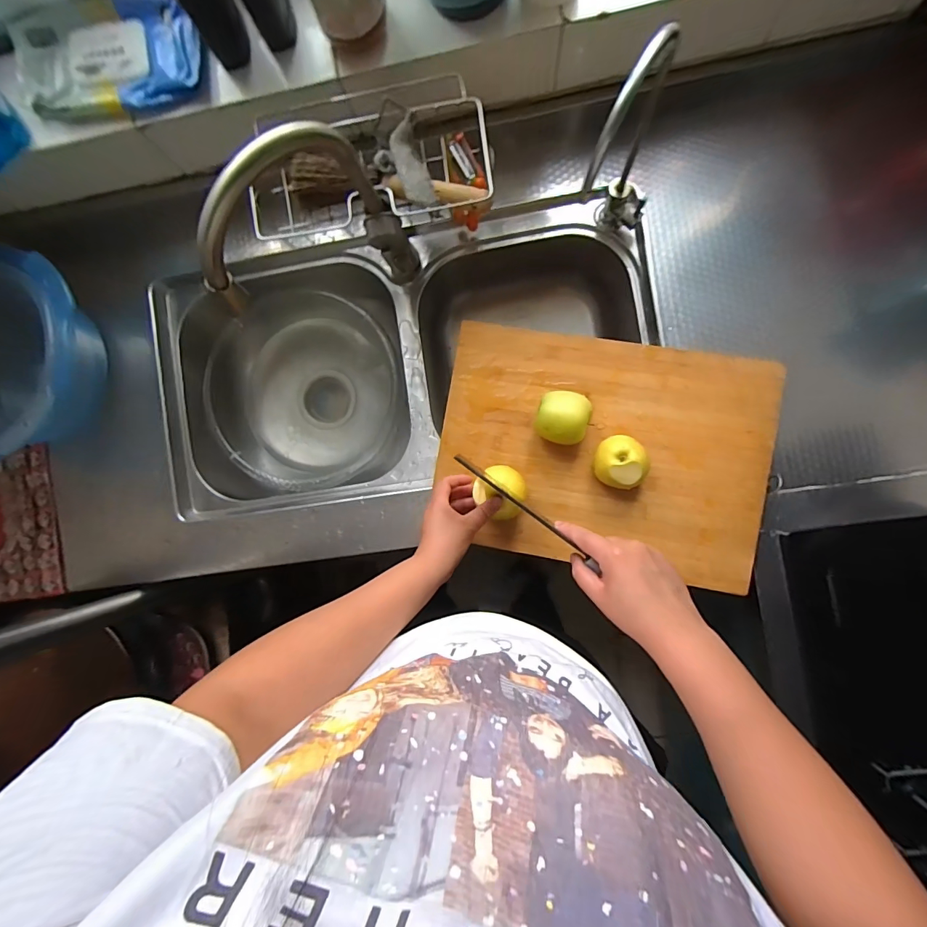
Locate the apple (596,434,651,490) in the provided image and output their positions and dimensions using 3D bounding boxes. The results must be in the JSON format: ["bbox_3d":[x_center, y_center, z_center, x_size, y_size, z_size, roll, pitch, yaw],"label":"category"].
[{"bbox_3d":[0.194,-0.002,0.535,0.058,0.061,0.062,2,89,5],"label":"apple"}]

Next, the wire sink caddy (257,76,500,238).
[{"bbox_3d":[-0.109,-0.333,0.500,0.276,0.066,0.136,-9,88,5],"label":"wire sink caddy"}]

